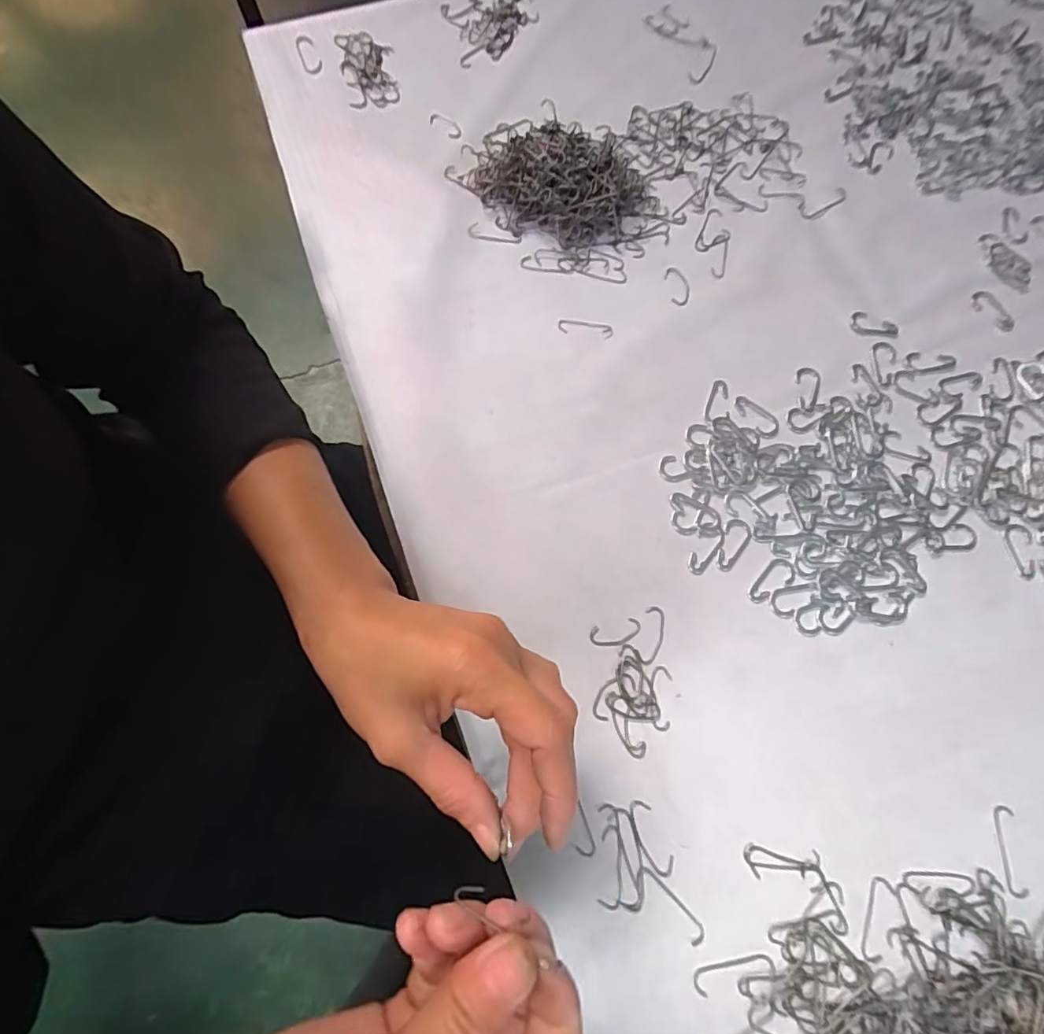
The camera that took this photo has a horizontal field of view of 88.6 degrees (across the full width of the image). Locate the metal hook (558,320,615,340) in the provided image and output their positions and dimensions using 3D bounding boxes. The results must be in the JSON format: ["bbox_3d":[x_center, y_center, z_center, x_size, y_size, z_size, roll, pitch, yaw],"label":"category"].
[{"bbox_3d":[0.047,-0.140,0.396,0.041,0.004,0.011,8,74,1],"label":"metal hook"}]

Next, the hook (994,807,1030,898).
[{"bbox_3d":[0.280,0.191,0.306,0.012,0.004,0.046,4,74,0],"label":"hook"}]

